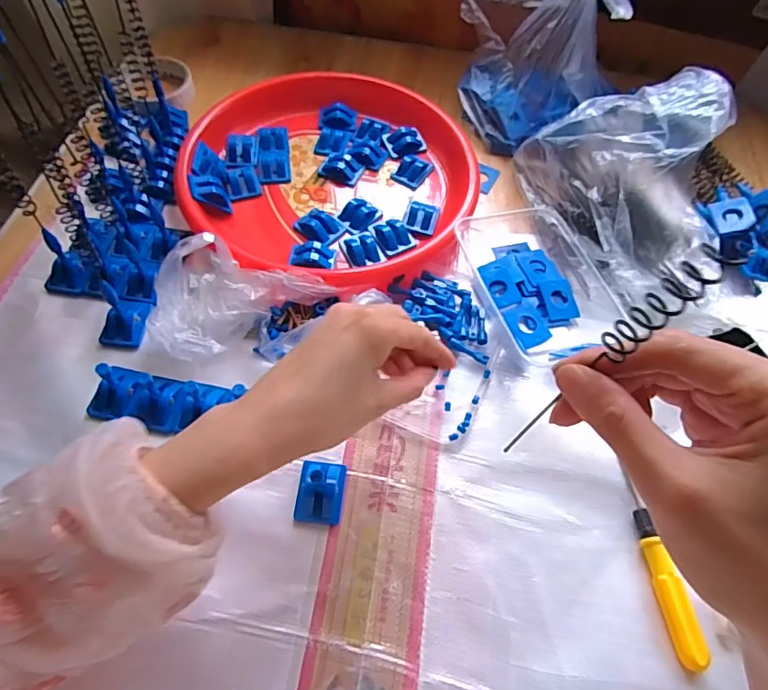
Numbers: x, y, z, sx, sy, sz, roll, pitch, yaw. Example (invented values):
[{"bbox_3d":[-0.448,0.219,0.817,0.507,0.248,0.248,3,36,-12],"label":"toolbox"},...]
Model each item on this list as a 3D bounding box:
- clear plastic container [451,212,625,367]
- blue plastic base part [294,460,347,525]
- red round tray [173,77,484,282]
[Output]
[{"bbox_3d":[0.143,-0.070,0.494,0.104,0.036,0.181,-13,60,-11],"label":"clear plastic container"},{"bbox_3d":[-0.047,0.107,0.382,0.034,0.016,0.045,6,58,0],"label":"blue plastic base part"},{"bbox_3d":[-0.056,-0.180,0.534,0.280,0.041,0.284,2,59,-2],"label":"red round tray"}]

